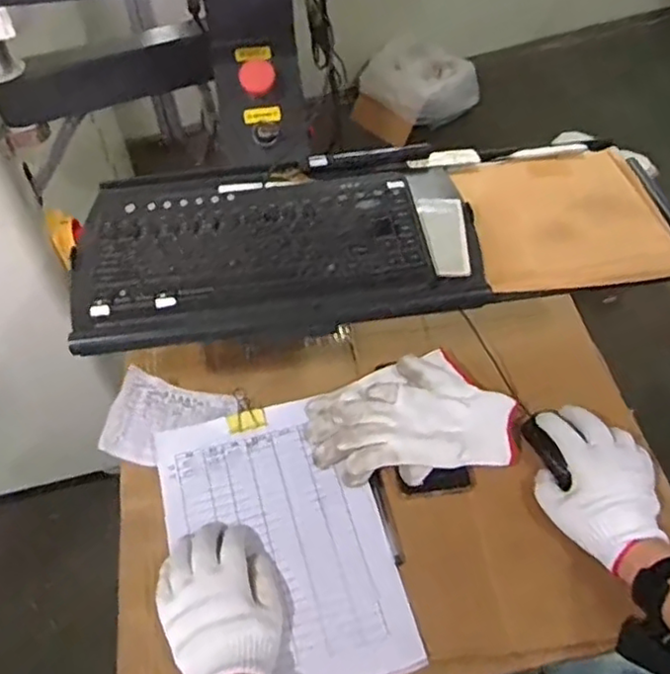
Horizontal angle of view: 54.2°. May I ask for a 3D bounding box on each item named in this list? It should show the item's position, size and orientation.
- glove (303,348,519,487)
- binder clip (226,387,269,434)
[{"bbox_3d":[0.080,0.088,0.715,0.213,0.034,0.138,-10,51,-5],"label":"glove"},{"bbox_3d":[-0.105,0.081,0.752,0.042,0.018,0.063,-16,52,-10],"label":"binder clip"}]

